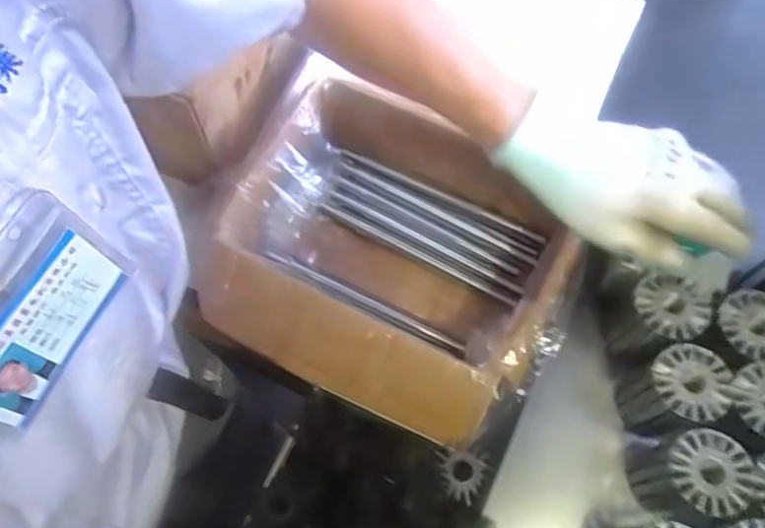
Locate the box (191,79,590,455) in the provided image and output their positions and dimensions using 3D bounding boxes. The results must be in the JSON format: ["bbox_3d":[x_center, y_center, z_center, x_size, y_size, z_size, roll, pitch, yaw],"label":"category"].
[{"bbox_3d":[0.012,-0.003,0.602,0.283,0.126,0.275,23,68,10],"label":"box"}]

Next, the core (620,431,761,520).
[{"bbox_3d":[0.210,0.148,0.448,0.058,0.083,0.056,0,66,0],"label":"core"}]

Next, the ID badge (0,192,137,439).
[{"bbox_3d":[-0.160,0.026,0.288,0.008,0.079,0.097,19,68,20],"label":"ID badge"}]

